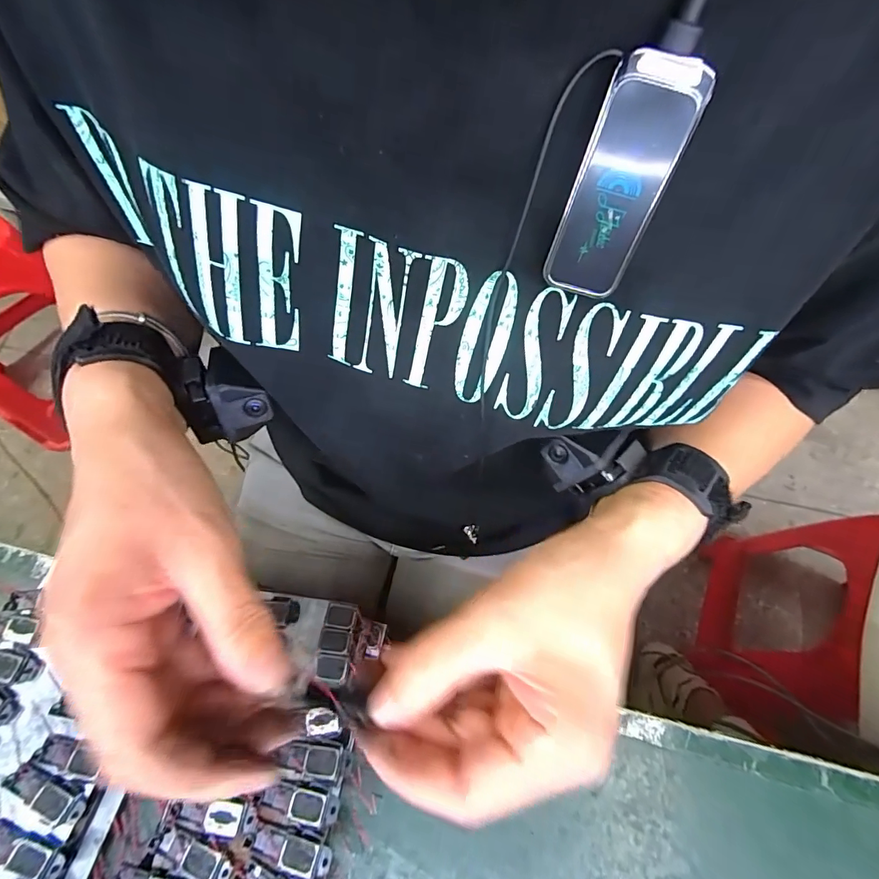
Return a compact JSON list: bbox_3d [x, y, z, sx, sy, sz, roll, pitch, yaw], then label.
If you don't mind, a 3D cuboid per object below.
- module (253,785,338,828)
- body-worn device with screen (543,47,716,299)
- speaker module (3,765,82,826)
[{"bbox_3d":[-0.067,0.172,0.210,0.038,0.004,0.014,7,66,4],"label":"module"},{"bbox_3d":[0.055,-0.077,0.137,0.027,0.064,0.006,14,41,0],"label":"body-worn device with screen"},{"bbox_3d":[-0.189,0.169,0.213,0.037,0.008,0.015,22,67,10],"label":"speaker module"}]

